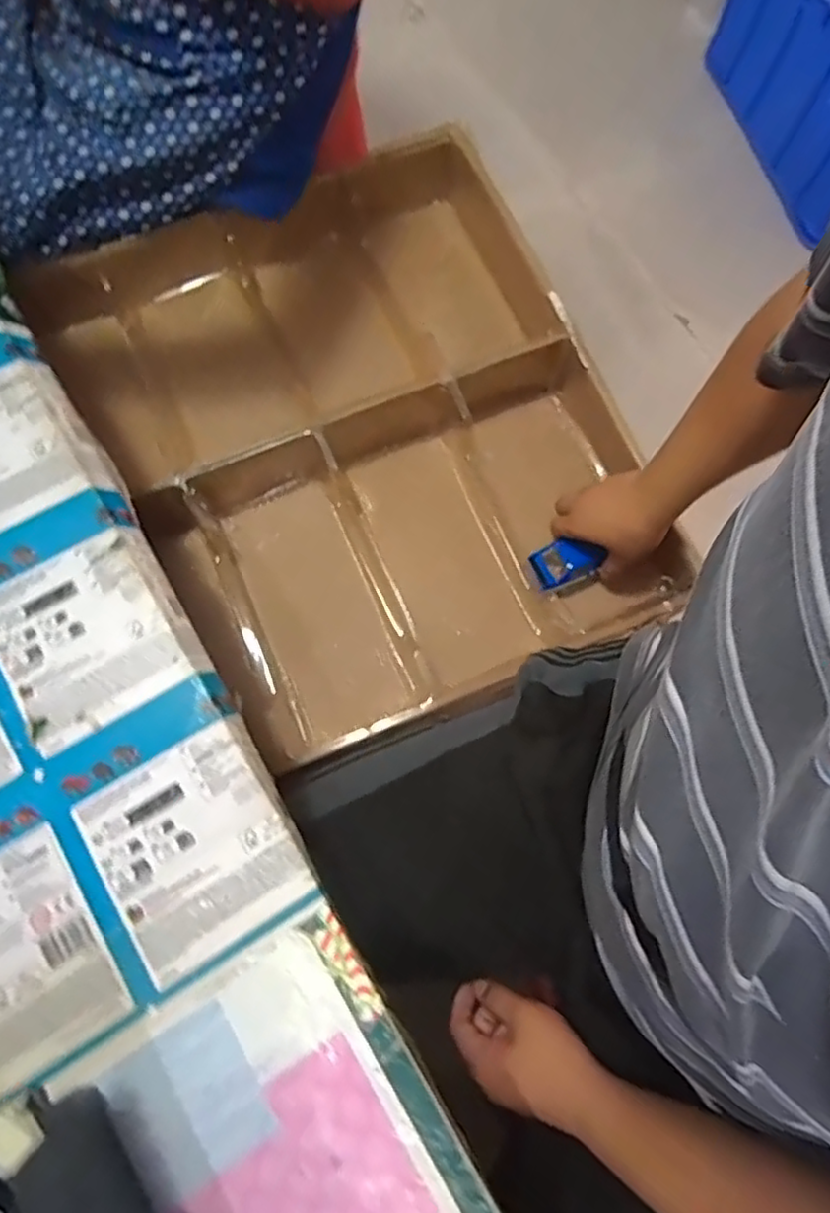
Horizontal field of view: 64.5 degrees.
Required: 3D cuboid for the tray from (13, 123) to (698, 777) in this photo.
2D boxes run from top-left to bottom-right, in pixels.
[{"bbox_3d":[-0.055,-0.196,0.735,0.487,0.121,0.624,-22,75,-8],"label":"tray"}]

